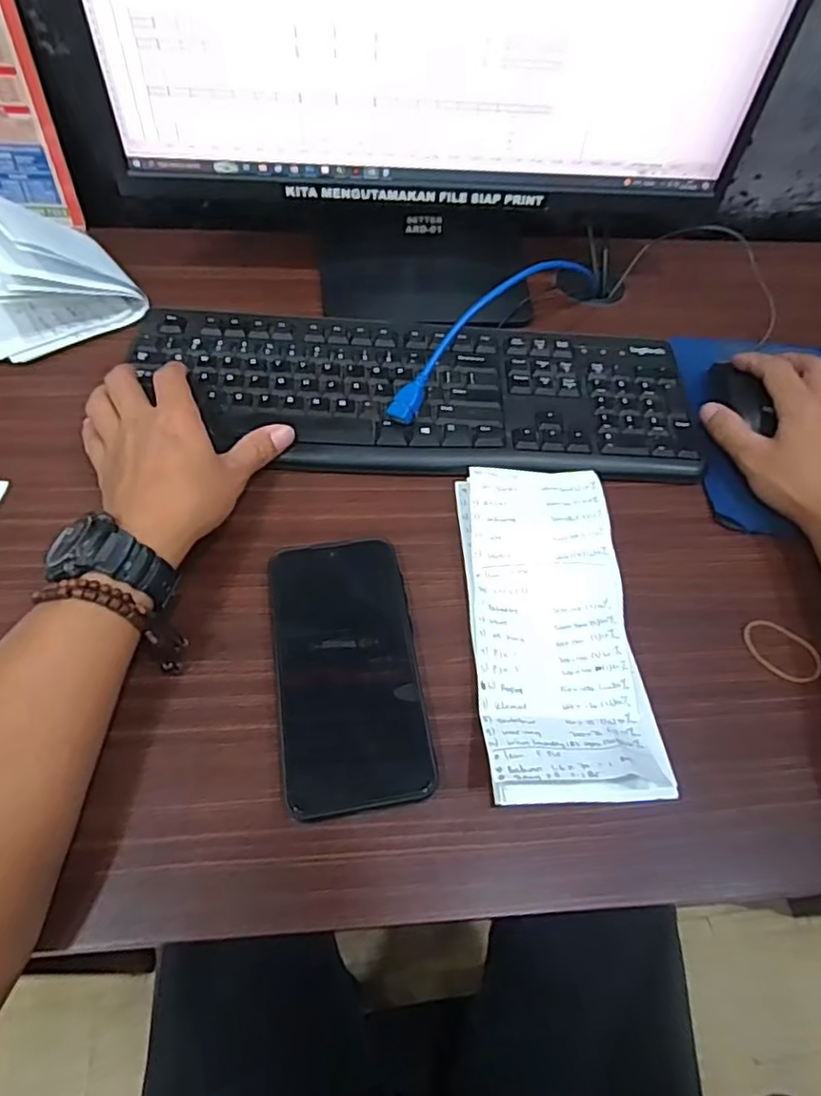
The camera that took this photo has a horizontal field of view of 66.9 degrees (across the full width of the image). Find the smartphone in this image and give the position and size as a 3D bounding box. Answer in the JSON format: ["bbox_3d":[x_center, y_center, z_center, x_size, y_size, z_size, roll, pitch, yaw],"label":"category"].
[{"bbox_3d":[-0.036,0.066,0.355,0.079,0.011,0.156,-7,62,-8],"label":"smartphone"}]

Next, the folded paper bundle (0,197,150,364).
[{"bbox_3d":[-0.296,-0.219,0.488,0.132,0.078,0.100,-27,62,-21],"label":"folded paper bundle"}]

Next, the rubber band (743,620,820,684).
[{"bbox_3d":[0.232,0.064,0.388,0.048,0.004,0.033,35,66,20],"label":"rubber band"}]

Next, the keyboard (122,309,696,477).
[{"bbox_3d":[0.004,-0.122,0.483,0.424,0.020,0.155,6,56,0],"label":"keyboard"}]

